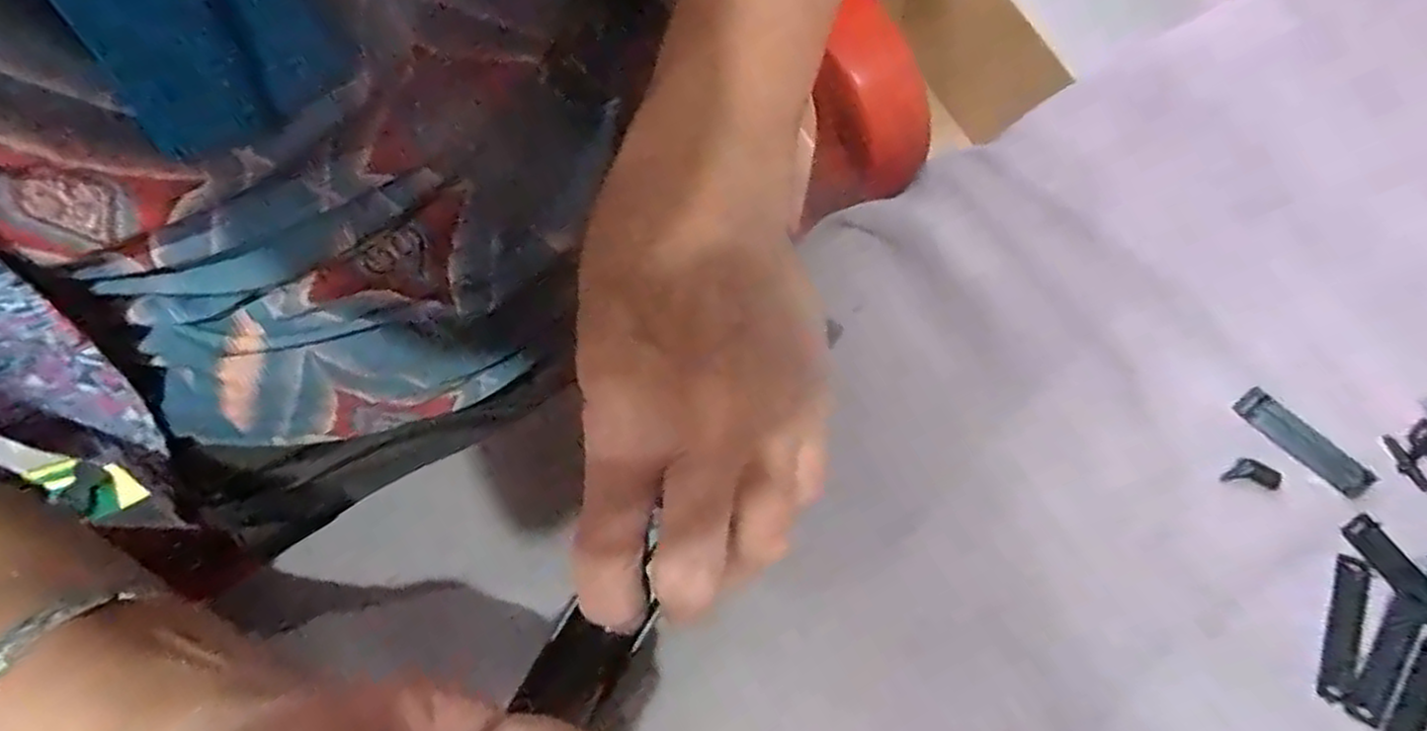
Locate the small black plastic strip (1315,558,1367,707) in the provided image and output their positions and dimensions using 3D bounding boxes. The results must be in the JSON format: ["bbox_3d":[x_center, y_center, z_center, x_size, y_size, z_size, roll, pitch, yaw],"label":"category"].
[{"bbox_3d":[0.204,0.085,0.240,0.012,0.004,0.045,21,79,5],"label":"small black plastic strip"}]

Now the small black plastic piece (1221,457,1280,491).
[{"bbox_3d":[0.182,0.036,0.249,0.019,0.004,0.009,9,78,3],"label":"small black plastic piece"}]

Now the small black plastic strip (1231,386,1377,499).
[{"bbox_3d":[0.200,0.026,0.250,0.047,0.004,0.011,42,82,9],"label":"small black plastic strip"}]

